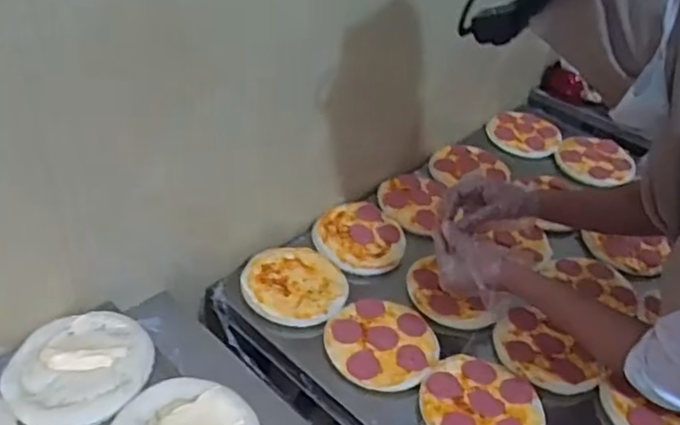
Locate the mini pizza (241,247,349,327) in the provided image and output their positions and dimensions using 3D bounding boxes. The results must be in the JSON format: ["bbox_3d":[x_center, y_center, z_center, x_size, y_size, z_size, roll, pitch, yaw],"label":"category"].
[{"bbox_3d":[-0.068,0.101,0.896,0.154,0.016,0.143,3,38,-3],"label":"mini pizza"}]

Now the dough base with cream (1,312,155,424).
[{"bbox_3d":[-0.284,0.162,0.673,0.155,0.017,0.140,20,40,18],"label":"dough base with cream"}]

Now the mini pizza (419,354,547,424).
[{"bbox_3d":[0.178,0.236,0.765,0.146,0.011,0.147,3,38,-3],"label":"mini pizza"}]

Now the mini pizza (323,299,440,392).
[{"bbox_3d":[0.058,0.170,0.835,0.145,0.012,0.148,3,38,-3],"label":"mini pizza"}]

